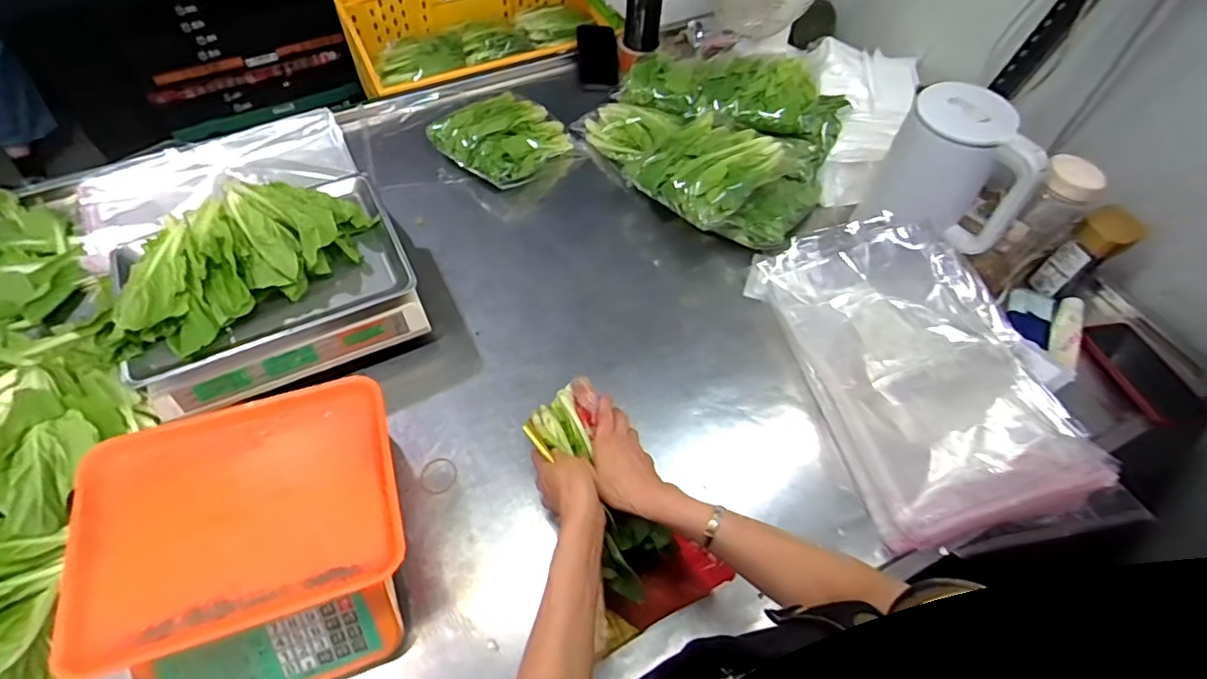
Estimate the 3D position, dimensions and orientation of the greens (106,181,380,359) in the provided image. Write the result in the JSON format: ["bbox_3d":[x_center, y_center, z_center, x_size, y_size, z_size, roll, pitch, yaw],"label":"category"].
[{"bbox_3d":[-0.464,-0.113,0.731,0.308,0.062,0.180,-39,67,-23],"label":"greens"}]

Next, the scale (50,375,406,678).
[{"bbox_3d":[-0.356,0.214,0.618,0.291,0.120,0.277,-14,59,-11],"label":"scale"}]

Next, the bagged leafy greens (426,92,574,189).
[{"bbox_3d":[-0.171,-0.362,1.025,0.210,0.058,0.199,-39,67,-24],"label":"bagged leafy greens"}]

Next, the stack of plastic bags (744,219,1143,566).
[{"bbox_3d":[0.428,0.022,0.769,0.324,0.075,0.462,-12,59,-10],"label":"stack of plastic bags"}]

